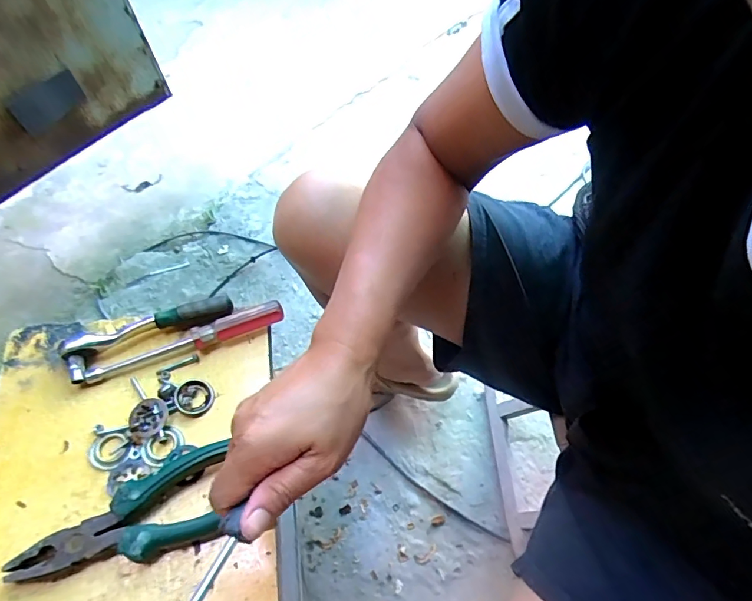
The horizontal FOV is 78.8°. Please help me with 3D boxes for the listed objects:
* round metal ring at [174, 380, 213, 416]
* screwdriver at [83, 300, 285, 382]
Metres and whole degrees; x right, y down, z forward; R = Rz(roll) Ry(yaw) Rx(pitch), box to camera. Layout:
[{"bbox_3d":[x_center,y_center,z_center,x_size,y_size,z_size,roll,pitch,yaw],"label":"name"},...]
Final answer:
[{"bbox_3d":[-0.161,0.085,0.407,0.030,0.010,0.030,0,60,0],"label":"round metal ring"},{"bbox_3d":[-0.175,0.037,0.428,0.178,0.017,0.021,-19,62,-10],"label":"screwdriver"}]

